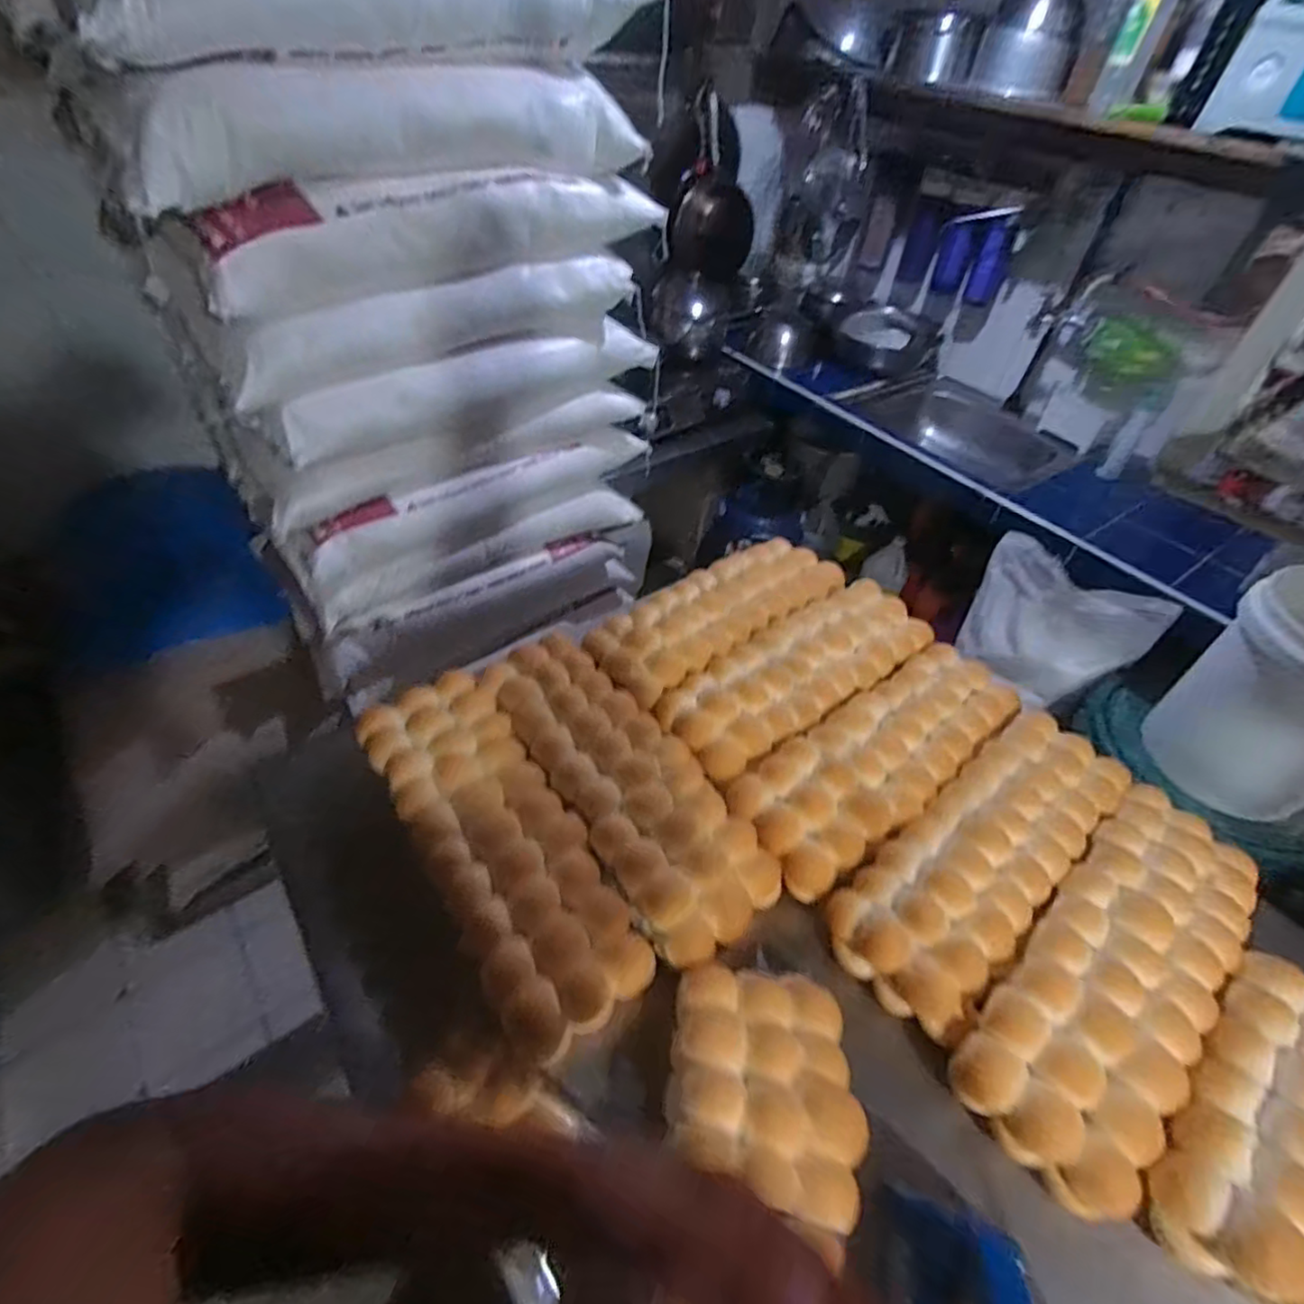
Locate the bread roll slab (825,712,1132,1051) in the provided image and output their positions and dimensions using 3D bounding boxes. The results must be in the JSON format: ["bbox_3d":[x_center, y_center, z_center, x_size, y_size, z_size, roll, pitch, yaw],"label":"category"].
[{"bbox_3d":[0.353,0.200,0.655,0.393,0.051,0.140,-31,55,-30],"label":"bread roll slab"}]

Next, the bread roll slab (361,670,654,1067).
[{"bbox_3d":[-0.160,0.180,0.627,0.139,0.042,0.388,-25,53,-27],"label":"bread roll slab"}]

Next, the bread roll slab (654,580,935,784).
[{"bbox_3d":[0.193,0.018,0.801,0.393,0.035,0.145,-28,54,-28],"label":"bread roll slab"}]

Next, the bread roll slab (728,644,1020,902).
[{"bbox_3d":[0.280,0.114,0.734,0.401,0.037,0.143,-27,54,-28],"label":"bread roll slab"}]

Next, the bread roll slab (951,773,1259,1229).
[{"bbox_3d":[0.442,0.288,0.584,0.398,0.053,0.142,-33,56,-31],"label":"bread roll slab"}]

